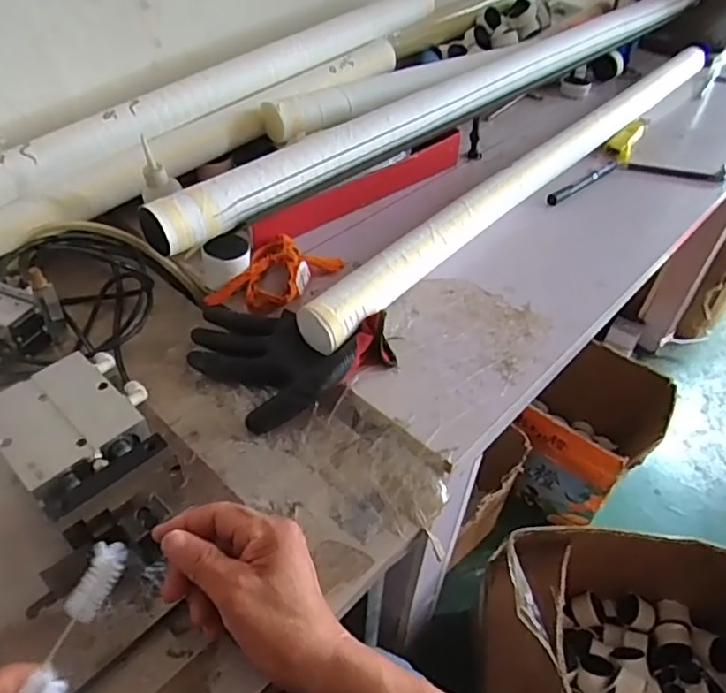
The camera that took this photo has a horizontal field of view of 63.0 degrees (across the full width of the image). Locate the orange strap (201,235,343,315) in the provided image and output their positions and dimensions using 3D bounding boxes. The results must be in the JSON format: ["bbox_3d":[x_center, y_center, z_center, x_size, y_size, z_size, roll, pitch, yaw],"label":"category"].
[{"bbox_3d":[-0.094,-0.080,0.644,0.089,0.028,0.124,24,49,19],"label":"orange strap"}]

